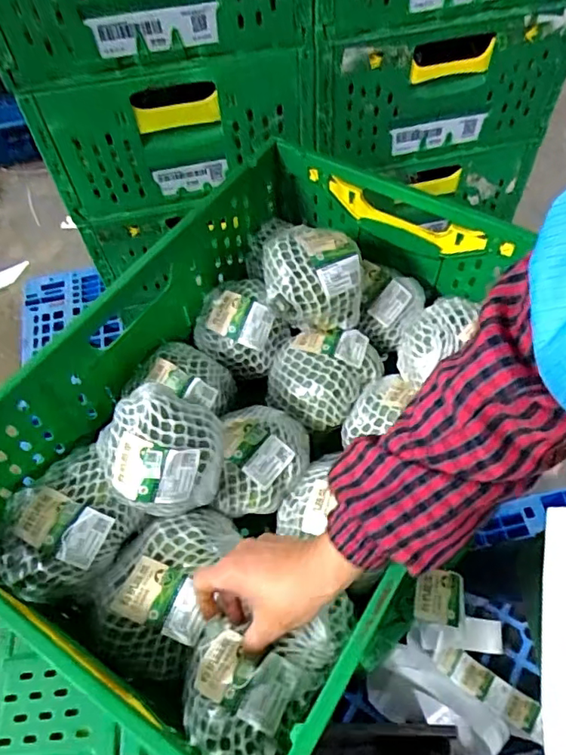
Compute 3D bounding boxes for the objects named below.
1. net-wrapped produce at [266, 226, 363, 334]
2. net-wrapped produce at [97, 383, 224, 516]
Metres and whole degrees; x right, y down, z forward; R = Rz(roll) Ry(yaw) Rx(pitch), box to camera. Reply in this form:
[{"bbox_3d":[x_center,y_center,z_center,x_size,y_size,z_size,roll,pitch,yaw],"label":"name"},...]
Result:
[{"bbox_3d":[0.037,-0.119,0.668,0.116,0.092,0.109,-3,57,0],"label":"net-wrapped produce"},{"bbox_3d":[-0.119,0.073,0.551,0.114,0.087,0.109,-1,57,2],"label":"net-wrapped produce"}]

